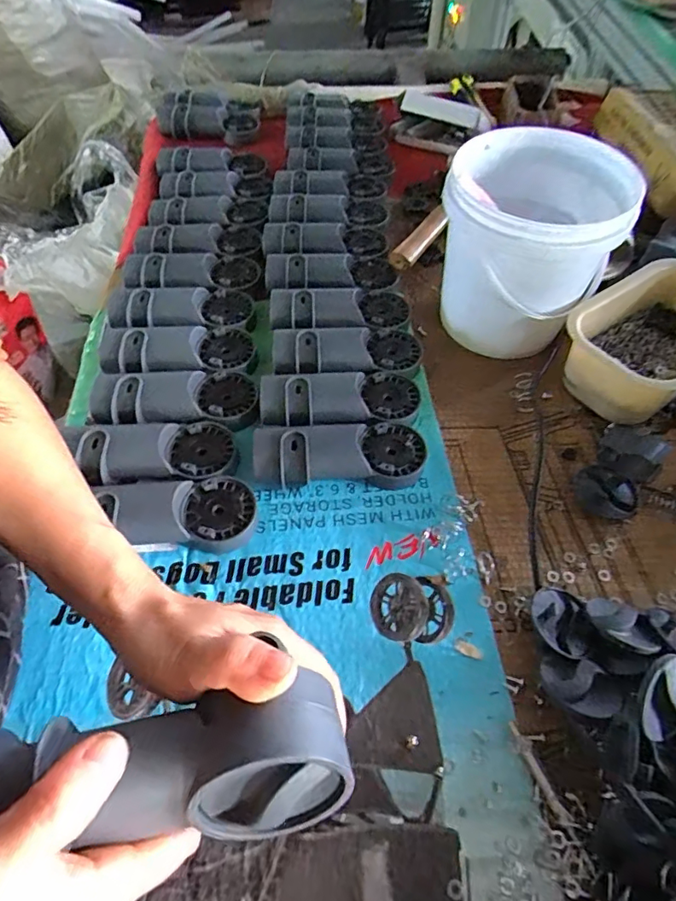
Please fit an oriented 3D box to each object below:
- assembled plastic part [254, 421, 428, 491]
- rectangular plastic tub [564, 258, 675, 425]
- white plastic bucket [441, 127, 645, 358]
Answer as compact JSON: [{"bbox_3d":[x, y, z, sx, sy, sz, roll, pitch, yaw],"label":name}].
[{"bbox_3d":[0.002,0.004,0.495,0.159,0.042,0.059,-3,55,-2],"label":"assembled plastic part"},{"bbox_3d":[0.331,-0.110,0.552,0.198,0.085,0.130,-31,60,-20],"label":"rectangular plastic tub"},{"bbox_3d":[0.196,-0.205,0.566,0.175,0.178,0.166,19,57,13],"label":"white plastic bucket"}]

